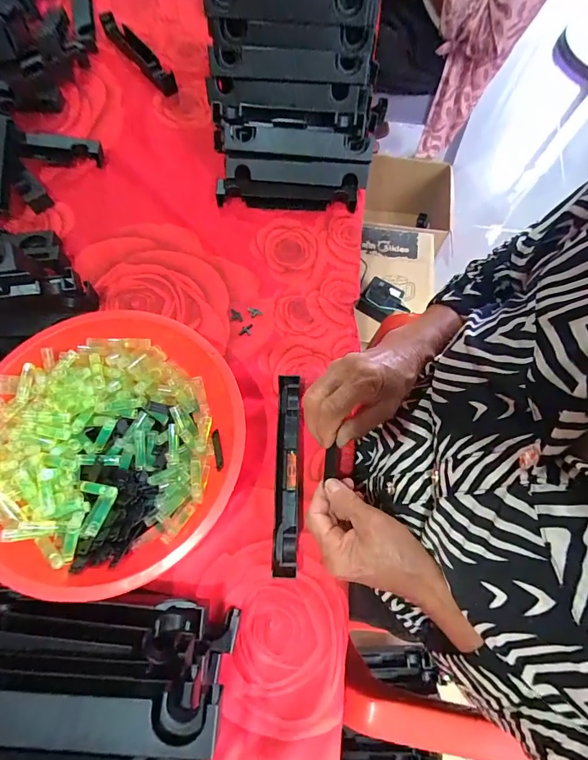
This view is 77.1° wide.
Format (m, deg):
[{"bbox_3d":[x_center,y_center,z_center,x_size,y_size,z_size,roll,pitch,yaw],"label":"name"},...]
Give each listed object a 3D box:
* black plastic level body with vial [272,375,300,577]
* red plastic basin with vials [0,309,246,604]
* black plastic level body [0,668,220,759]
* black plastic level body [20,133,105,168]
[{"bbox_3d":[-0.007,0.091,0.380,0.024,0.029,0.191,2,70,0],"label":"black plastic level body with vial"},{"bbox_3d":[-0.173,0.062,0.361,0.239,0.077,0.239,0,70,-1],"label":"red plastic basin with vials"},{"bbox_3d":[-0.149,0.209,0.237,0.200,0.043,0.032,5,70,1],"label":"black plastic level body"},{"bbox_3d":[-0.320,-0.318,0.511,0.098,0.023,0.030,-5,70,-16],"label":"black plastic level body"}]

